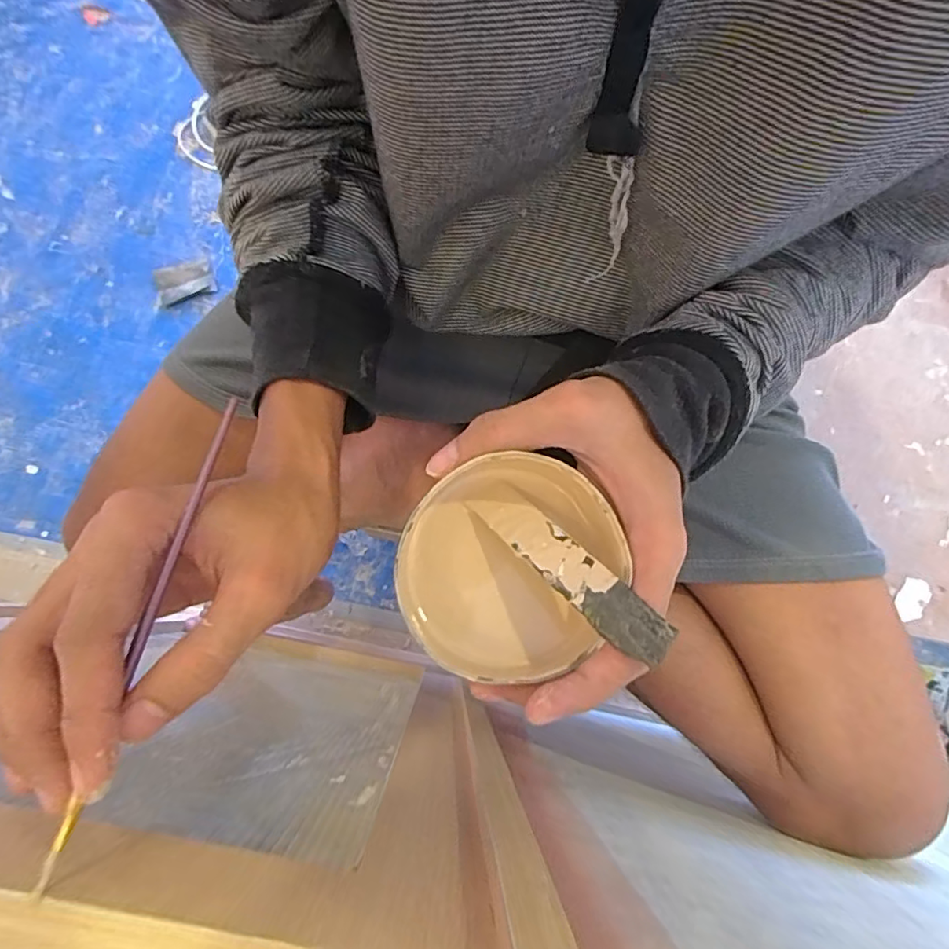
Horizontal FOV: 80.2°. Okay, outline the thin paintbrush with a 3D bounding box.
[{"bbox_3d":[-0.108,0.046,0.188,0.004,0.004,0.160,12,71,2],"label":"thin paintbrush"}]

